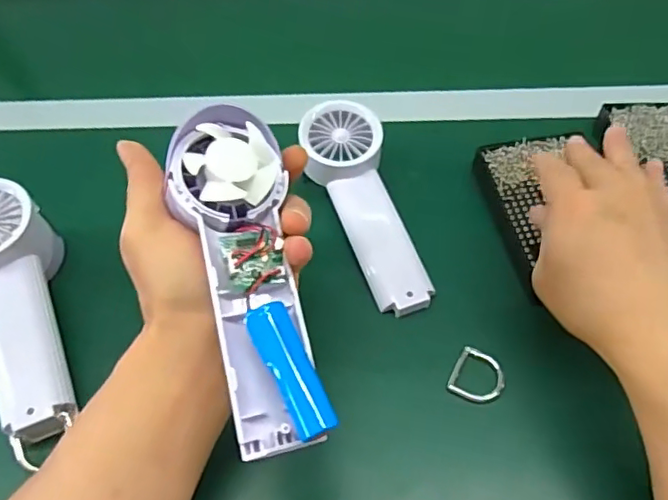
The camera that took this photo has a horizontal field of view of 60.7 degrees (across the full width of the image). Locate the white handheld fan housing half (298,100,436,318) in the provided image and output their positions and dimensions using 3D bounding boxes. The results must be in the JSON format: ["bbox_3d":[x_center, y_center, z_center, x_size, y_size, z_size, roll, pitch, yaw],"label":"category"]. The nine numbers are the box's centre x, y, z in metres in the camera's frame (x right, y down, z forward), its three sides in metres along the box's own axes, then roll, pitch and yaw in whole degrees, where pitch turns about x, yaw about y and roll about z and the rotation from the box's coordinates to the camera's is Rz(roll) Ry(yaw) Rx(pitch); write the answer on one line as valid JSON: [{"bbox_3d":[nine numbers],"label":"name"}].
[{"bbox_3d":[0.024,-0.033,0.427,0.056,0.028,0.174,-18,71,-9],"label":"white handheld fan housing half"}]

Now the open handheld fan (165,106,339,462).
[{"bbox_3d":[-0.042,0.011,0.284,0.053,0.031,0.170,-14,75,-6],"label":"open handheld fan"}]

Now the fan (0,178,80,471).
[{"bbox_3d":[-0.209,0.039,0.380,0.064,0.054,0.178,-21,71,-11],"label":"fan"}]

